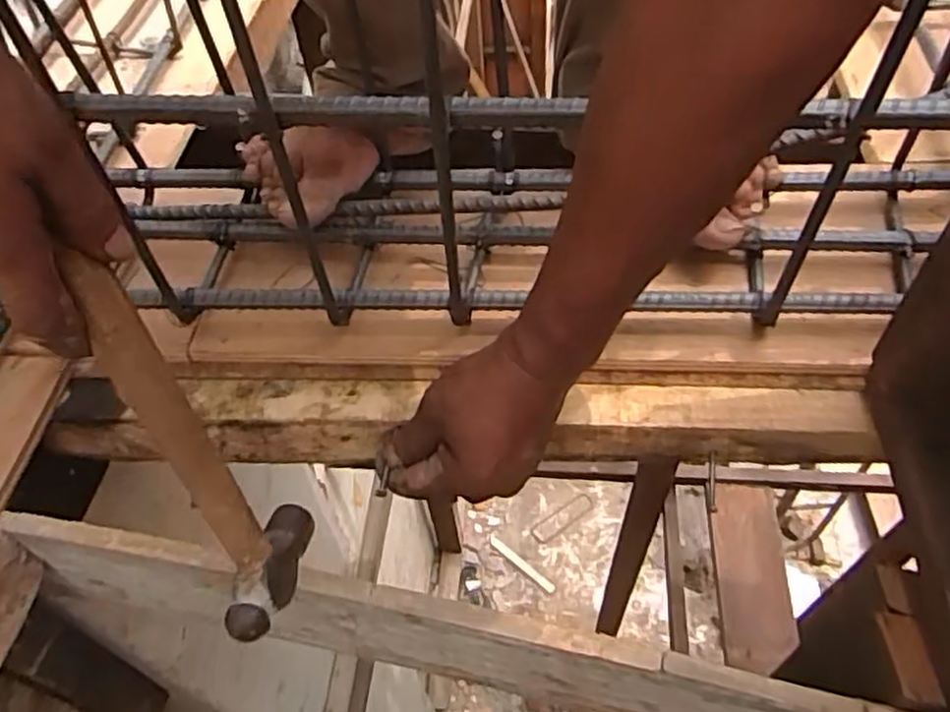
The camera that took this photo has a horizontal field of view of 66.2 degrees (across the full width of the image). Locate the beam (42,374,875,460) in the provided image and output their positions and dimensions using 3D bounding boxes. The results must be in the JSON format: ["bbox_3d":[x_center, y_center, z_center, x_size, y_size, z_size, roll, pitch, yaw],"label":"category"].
[{"bbox_3d":[-0.005,0.044,0.506,0.517,0.043,0.056,0,53,5],"label":"beam"}]

